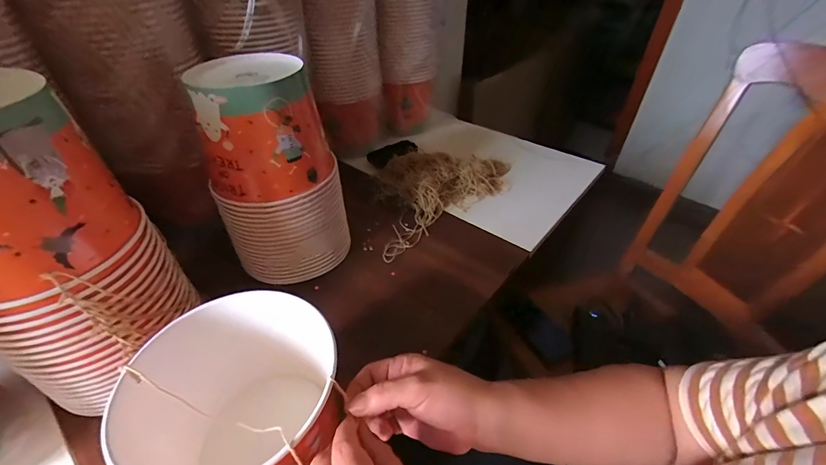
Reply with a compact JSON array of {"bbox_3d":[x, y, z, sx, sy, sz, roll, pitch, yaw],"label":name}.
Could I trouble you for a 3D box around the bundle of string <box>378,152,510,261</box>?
[{"bbox_3d":[0.030,-0.096,0.691,0.334,0.044,0.185,-31,50,-31],"label":"bundle of string"}]

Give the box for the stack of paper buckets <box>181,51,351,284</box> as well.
[{"bbox_3d":[-0.172,-0.065,0.484,0.141,0.275,0.130,6,42,6],"label":"stack of paper buckets"}]

